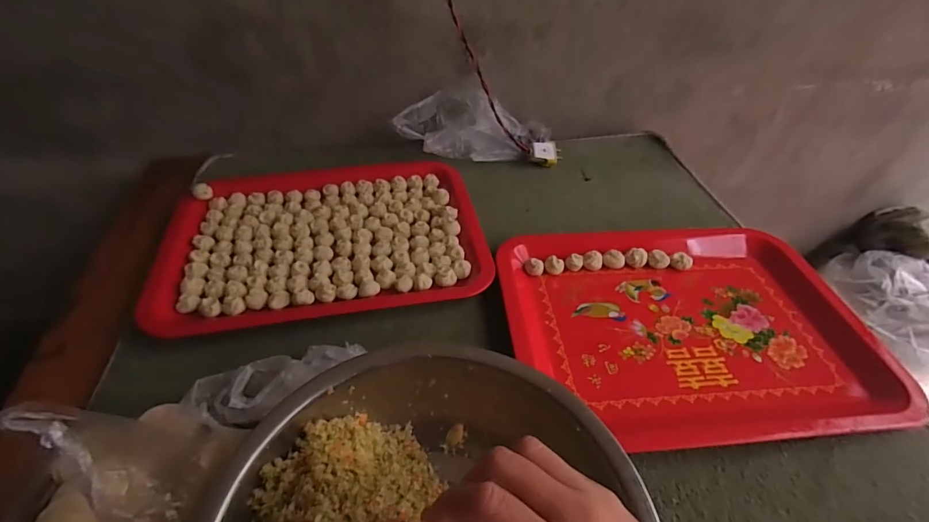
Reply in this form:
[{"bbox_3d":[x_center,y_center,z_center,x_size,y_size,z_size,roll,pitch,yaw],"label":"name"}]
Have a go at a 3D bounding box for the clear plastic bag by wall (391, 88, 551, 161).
[{"bbox_3d":[0.015,-0.210,0.693,0.244,0.096,0.099,-8,45,-13],"label":"clear plastic bag by wall"}]

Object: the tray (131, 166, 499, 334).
[{"bbox_3d":[-0.166,-0.029,0.547,0.366,0.023,0.240,-7,46,-11],"label":"tray"}]

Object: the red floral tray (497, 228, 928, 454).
[{"bbox_3d":[0.230,0.060,0.479,0.362,0.029,0.268,-1,45,-5],"label":"red floral tray"}]

